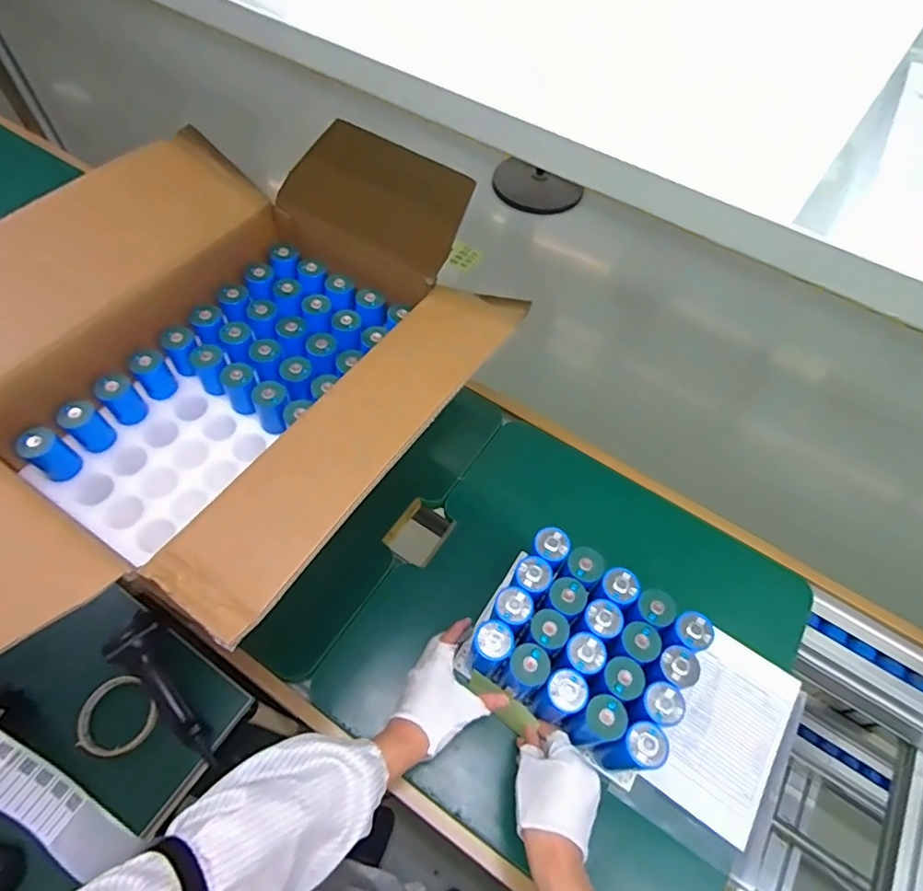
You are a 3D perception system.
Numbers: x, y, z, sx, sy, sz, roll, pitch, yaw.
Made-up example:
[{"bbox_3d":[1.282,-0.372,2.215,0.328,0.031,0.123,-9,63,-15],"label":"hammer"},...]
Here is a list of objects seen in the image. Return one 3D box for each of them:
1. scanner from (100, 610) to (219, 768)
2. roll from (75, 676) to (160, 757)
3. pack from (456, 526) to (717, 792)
[{"bbox_3d":[-0.352,0.296,0.667,0.069,0.052,0.200,-33,83,-21],"label":"scanner"},{"bbox_3d":[-0.414,0.327,0.667,0.085,0.014,0.085,2,58,-3],"label":"roll"},{"bbox_3d":[0.133,0.229,0.620,0.212,0.127,0.166,30,61,14],"label":"pack"}]

